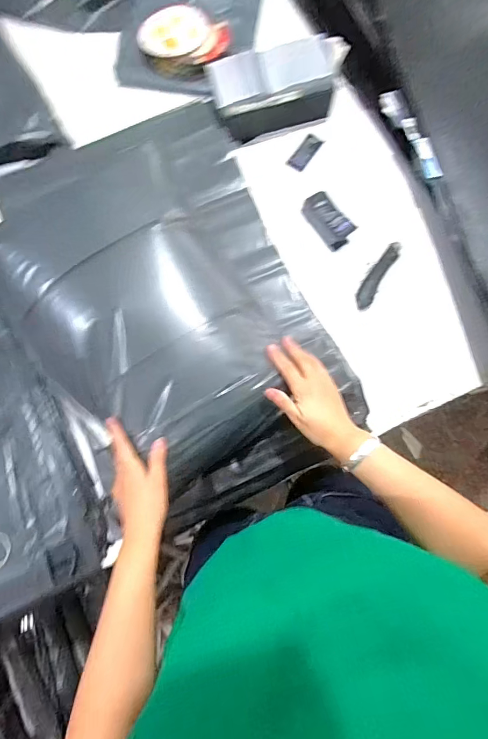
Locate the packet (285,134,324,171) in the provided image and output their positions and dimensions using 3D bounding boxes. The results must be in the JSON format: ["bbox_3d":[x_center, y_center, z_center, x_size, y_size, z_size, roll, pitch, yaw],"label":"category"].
[{"bbox_3d":[0.117,-0.419,0.729,0.038,0.006,0.088,35,81,5],"label":"packet"}]

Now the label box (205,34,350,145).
[{"bbox_3d":[0.061,-0.516,0.701,0.236,0.081,0.114,-14,80,-3],"label":"label box"}]

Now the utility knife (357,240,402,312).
[{"bbox_3d":[0.237,-0.170,0.668,0.031,0.020,0.137,30,80,5],"label":"utility knife"}]

